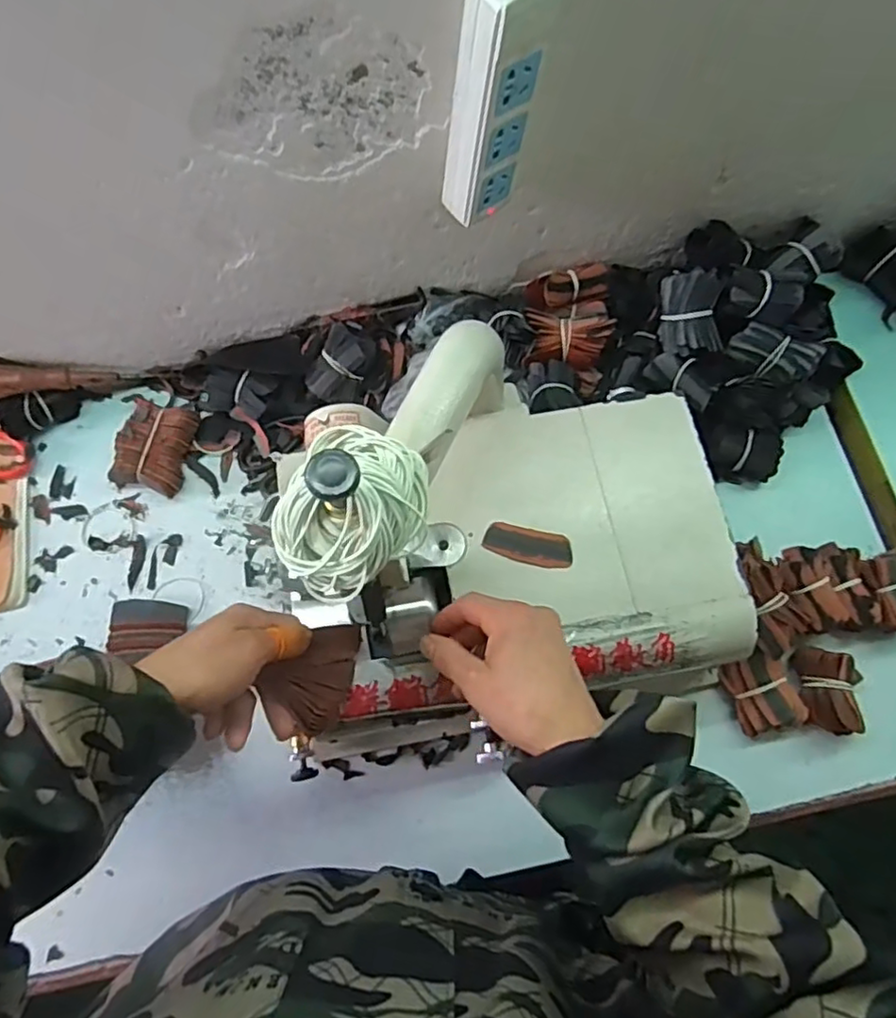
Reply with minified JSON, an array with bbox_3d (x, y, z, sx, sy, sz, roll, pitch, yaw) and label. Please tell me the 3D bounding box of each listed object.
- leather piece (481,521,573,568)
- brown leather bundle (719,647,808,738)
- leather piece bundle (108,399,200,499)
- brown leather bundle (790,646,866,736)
[{"bbox_3d":[0.062,0.028,0.496,0.067,0.004,0.028,12,73,3],"label":"leather piece"},{"bbox_3d":[0.283,0.164,0.580,0.053,0.042,0.072,-20,74,-7],"label":"brown leather bundle"},{"bbox_3d":[-0.300,-0.063,0.662,0.065,0.031,0.091,11,72,3],"label":"leather piece bundle"},{"bbox_3d":[0.347,0.166,0.584,0.060,0.036,0.072,12,72,3],"label":"brown leather bundle"}]

